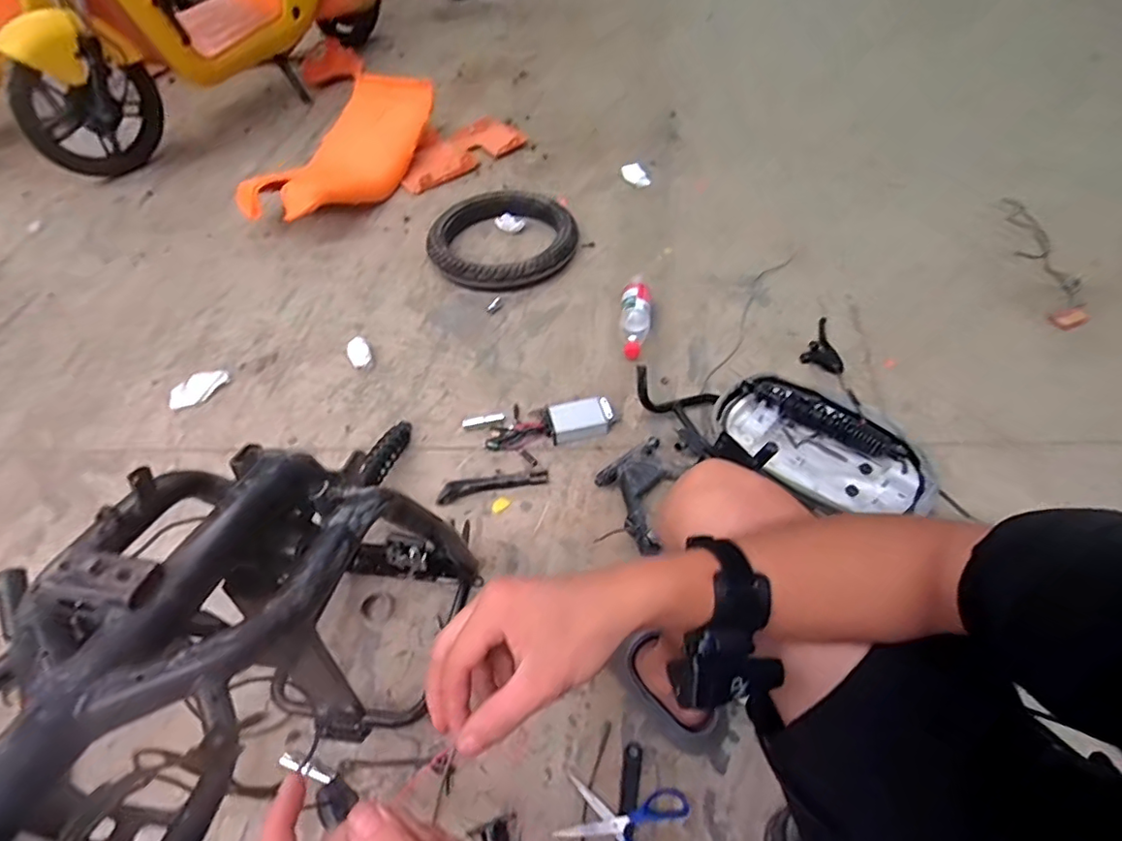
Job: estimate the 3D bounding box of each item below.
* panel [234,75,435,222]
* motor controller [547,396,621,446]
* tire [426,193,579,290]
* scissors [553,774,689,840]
[{"bbox_3d":[-0.569,-0.728,1.545,0.270,0.173,0.633,28,58,21],"label":"panel"},{"bbox_3d":[0.040,-0.002,1.081,0.142,0.045,0.073,-11,54,-6],"label":"motor controller"},{"bbox_3d":[-0.145,-0.462,1.410,0.371,0.059,0.316,-6,52,-3],"label":"tire"},{"bbox_3d":[0.074,0.499,0.690,0.146,0.016,0.117,16,54,14],"label":"scissors"}]

